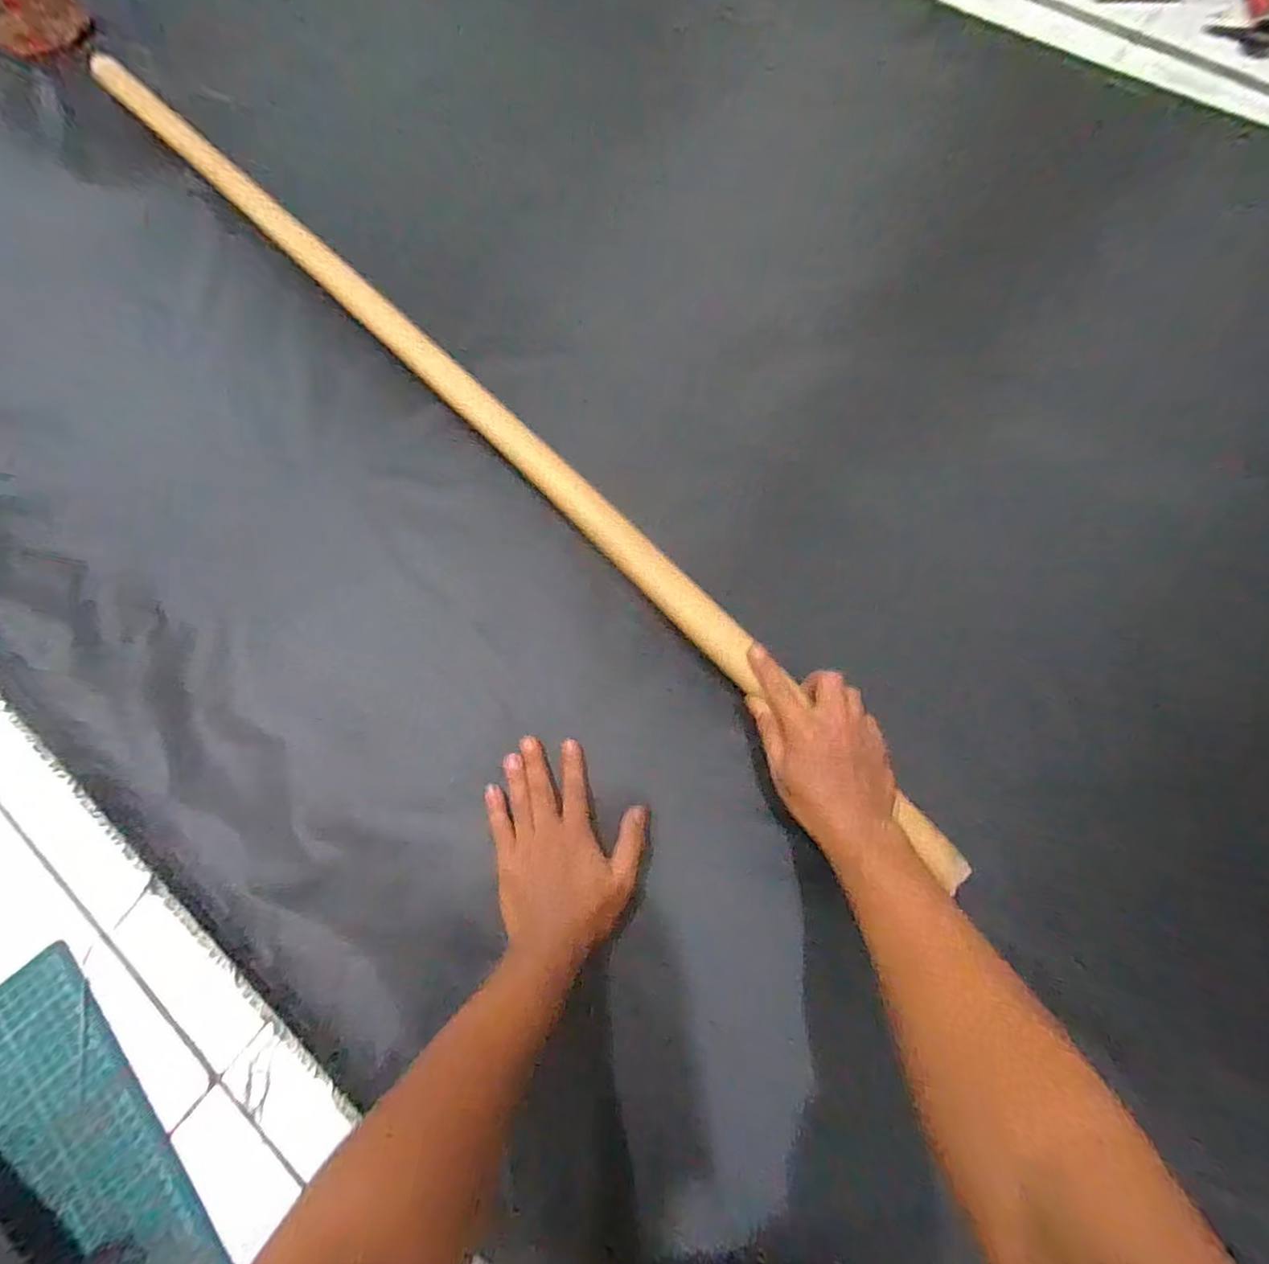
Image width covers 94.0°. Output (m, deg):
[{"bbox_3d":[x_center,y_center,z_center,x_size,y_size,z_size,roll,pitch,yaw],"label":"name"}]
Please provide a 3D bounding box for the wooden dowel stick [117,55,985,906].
[{"bbox_3d":[-0.224,-0.289,0.642,0.037,0.032,1.381,-42,75,-13],"label":"wooden dowel stick"}]

